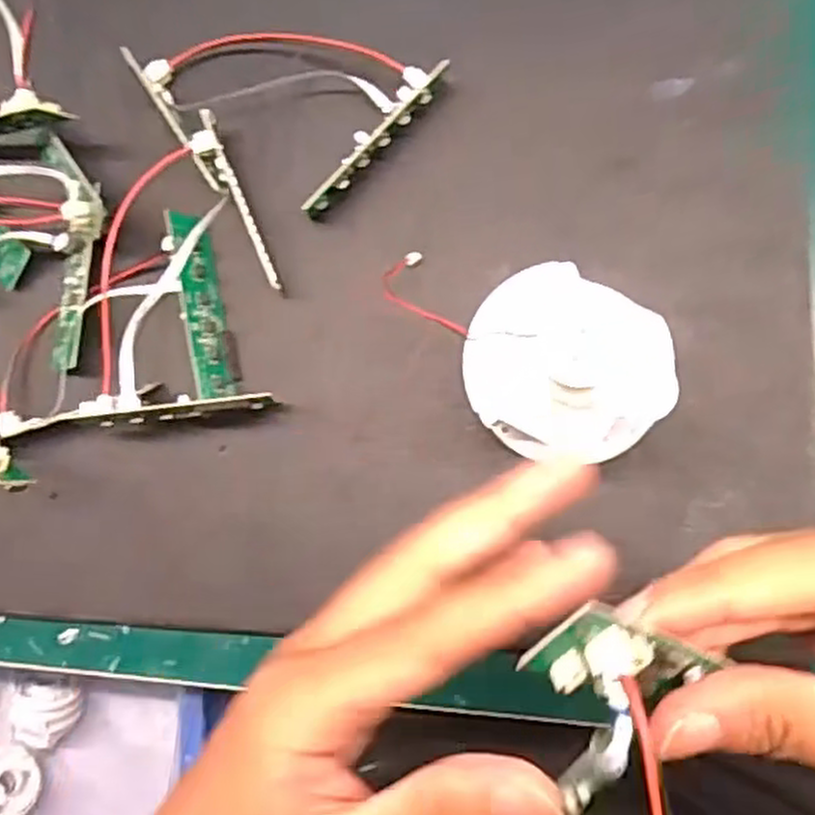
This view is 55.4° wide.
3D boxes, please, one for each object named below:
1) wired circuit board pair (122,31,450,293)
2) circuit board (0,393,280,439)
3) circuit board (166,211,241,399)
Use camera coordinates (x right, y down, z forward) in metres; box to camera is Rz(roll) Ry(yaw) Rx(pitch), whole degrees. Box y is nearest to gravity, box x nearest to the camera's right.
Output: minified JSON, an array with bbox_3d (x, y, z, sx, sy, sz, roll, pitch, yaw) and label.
[{"bbox_3d":[-0.044,-0.129,0.328,0.104,0.018,0.116,-33,80,5],"label":"wired circuit board pair"},{"bbox_3d":[-0.116,0.002,0.326,0.121,0.027,0.011,-6,83,9],"label":"circuit board"},{"bbox_3d":[-0.086,-0.043,0.327,0.008,0.023,0.078,-15,84,33],"label":"circuit board"}]

